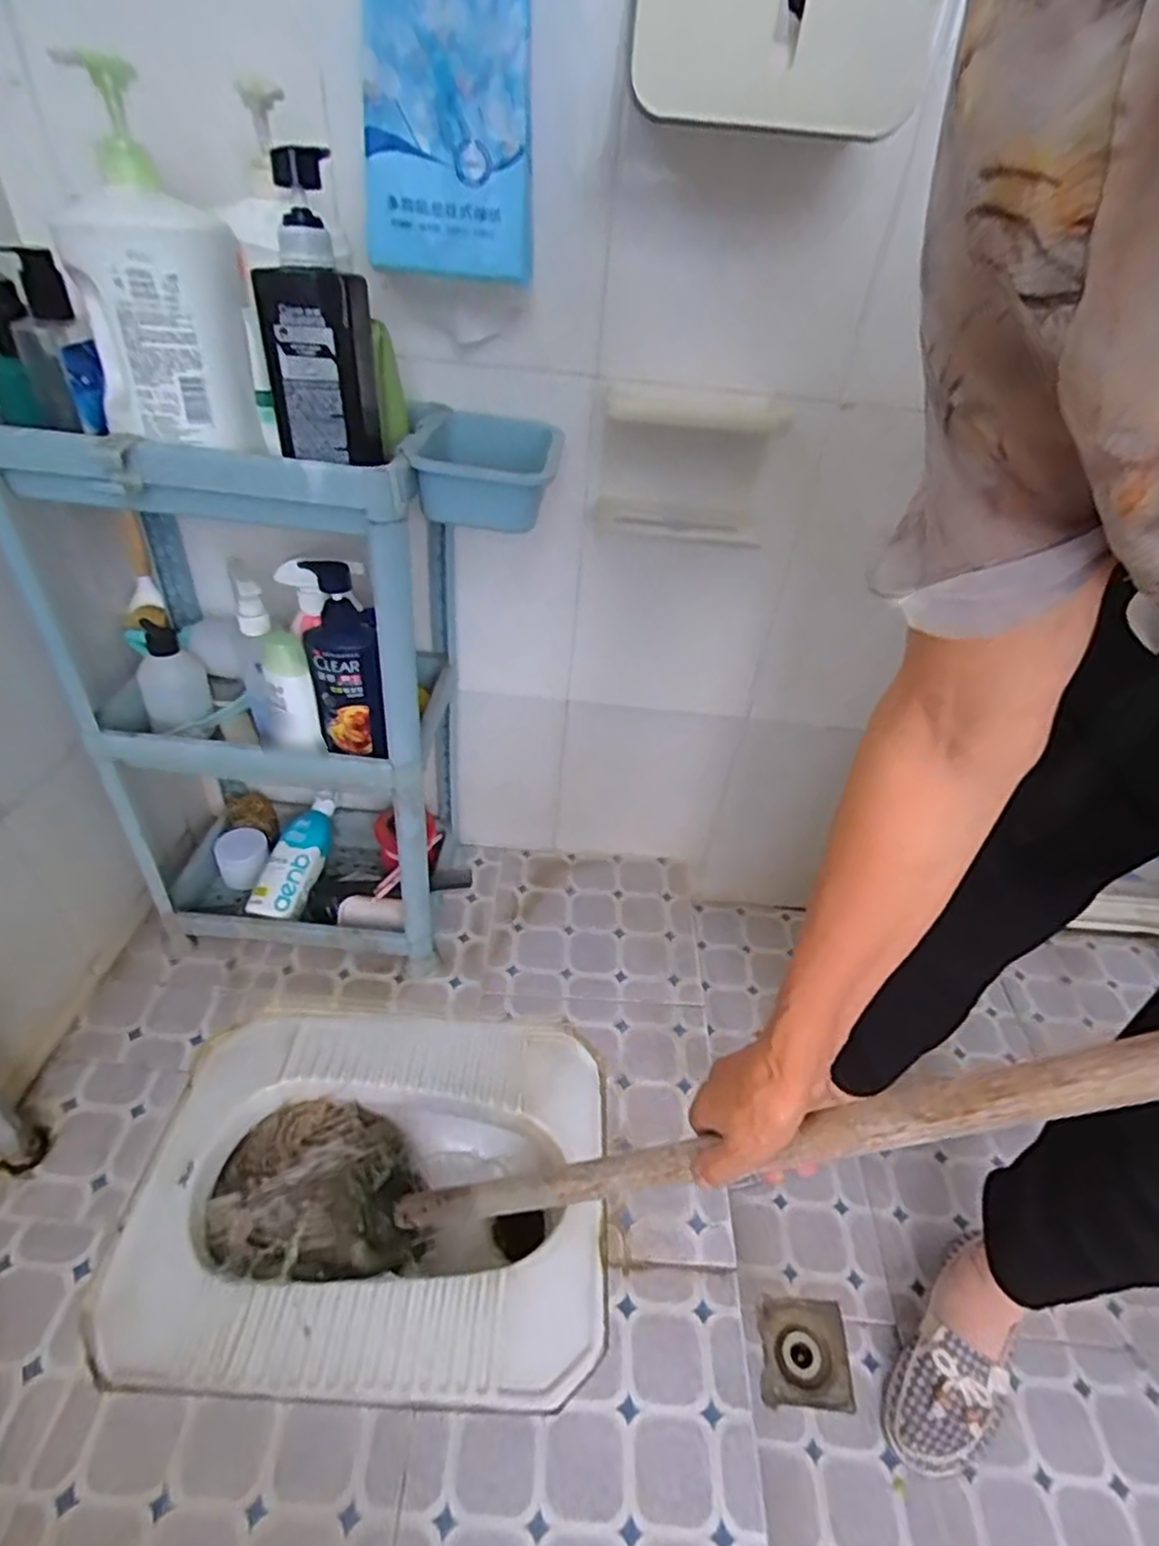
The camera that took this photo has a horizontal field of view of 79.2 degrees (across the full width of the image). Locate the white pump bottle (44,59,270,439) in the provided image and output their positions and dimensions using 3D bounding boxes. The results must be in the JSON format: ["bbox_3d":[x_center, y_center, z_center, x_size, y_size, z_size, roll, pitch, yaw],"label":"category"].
[{"bbox_3d":[-0.325,-0.375,0.530,0.153,0.210,0.107,31,45,28],"label":"white pump bottle"}]

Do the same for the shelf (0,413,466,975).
[{"bbox_3d":[-0.377,-0.092,0.860,0.444,0.656,0.307,6,41,-1],"label":"shelf"}]

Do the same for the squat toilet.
[{"bbox_3d":[-0.224,0.479,0.802,0.487,0.158,0.376,4,41,-2],"label":"squat toilet"}]

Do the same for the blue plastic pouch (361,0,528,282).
[{"bbox_3d":[-0.101,-0.566,0.524,0.122,0.313,0.048,1,22,-4],"label":"blue plastic pouch"}]

